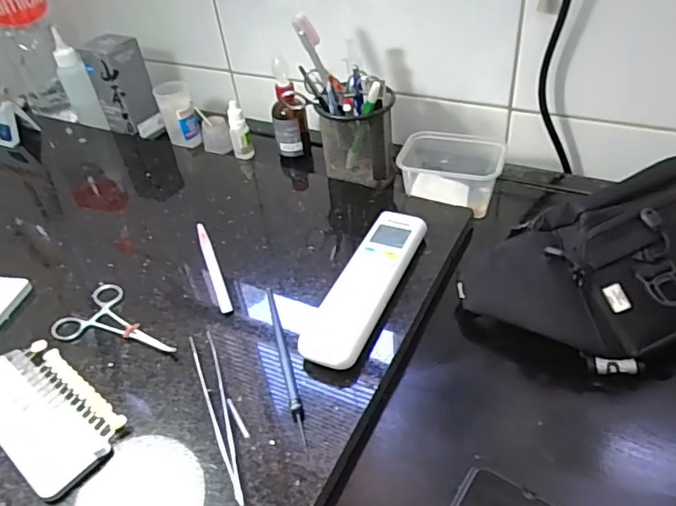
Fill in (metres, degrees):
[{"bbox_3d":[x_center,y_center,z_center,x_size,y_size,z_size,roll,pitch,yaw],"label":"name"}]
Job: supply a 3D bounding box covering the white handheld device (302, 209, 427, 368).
[{"bbox_3d":[0.025,0.027,0.456,0.047,0.024,0.178,15,45,22],"label":"white handheld device"}]

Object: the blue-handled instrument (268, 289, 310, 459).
[{"bbox_3d":[-0.041,0.083,0.414,0.009,0.006,0.159,-13,41,-8],"label":"blue-handled instrument"}]

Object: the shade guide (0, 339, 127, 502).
[{"bbox_3d":[-0.223,0.115,0.401,0.149,0.012,0.067,26,50,32],"label":"shade guide"}]

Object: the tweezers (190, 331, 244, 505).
[{"bbox_3d":[-0.086,0.113,0.385,0.018,0.007,0.148,-17,42,-12],"label":"tweezers"}]

